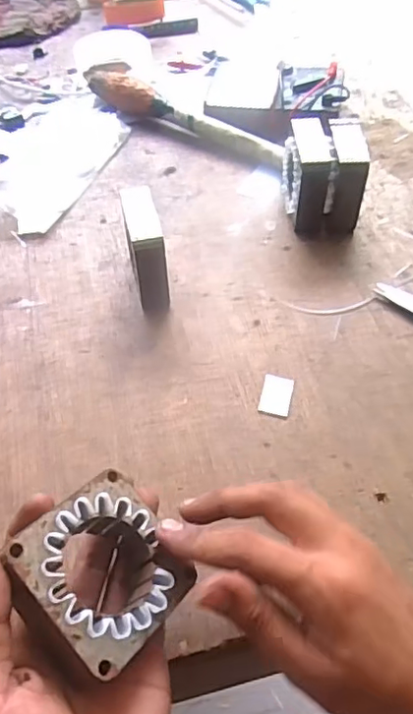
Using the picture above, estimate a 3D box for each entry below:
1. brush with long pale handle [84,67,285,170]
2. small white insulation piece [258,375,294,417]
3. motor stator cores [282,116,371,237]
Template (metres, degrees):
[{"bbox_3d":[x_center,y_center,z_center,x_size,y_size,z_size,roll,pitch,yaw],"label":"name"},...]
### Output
[{"bbox_3d":[-0.032,-0.270,0.647,0.284,0.036,0.051,32,59,24],"label":"brush with long pale handle"},{"bbox_3d":[0.052,0.028,0.433,0.022,0.004,0.033,10,53,10],"label":"small white insulation piece"},{"bbox_3d":[0.106,-0.164,0.537,0.069,0.077,0.074,3,52,4],"label":"motor stator cores"}]

